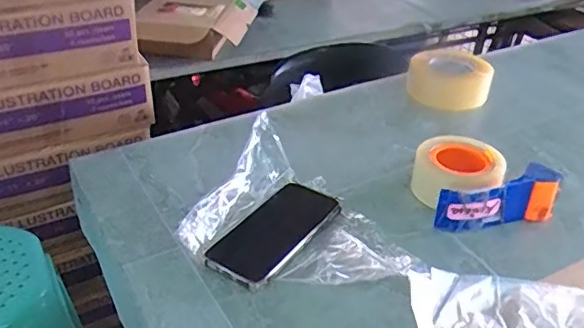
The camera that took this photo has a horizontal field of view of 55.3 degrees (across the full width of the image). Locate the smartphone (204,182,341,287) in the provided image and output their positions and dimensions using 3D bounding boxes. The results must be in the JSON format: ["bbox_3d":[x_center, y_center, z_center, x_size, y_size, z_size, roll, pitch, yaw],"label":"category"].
[{"bbox_3d":[-0.016,0.071,0.623,0.080,0.008,0.169,23,39,27],"label":"smartphone"}]

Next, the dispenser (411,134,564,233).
[{"bbox_3d":[0.228,0.022,0.689,0.147,0.066,0.125,-6,35,-11],"label":"dispenser"}]

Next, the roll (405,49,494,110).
[{"bbox_3d":[0.269,-0.147,0.954,0.135,0.050,0.135,2,35,-1],"label":"roll"}]

